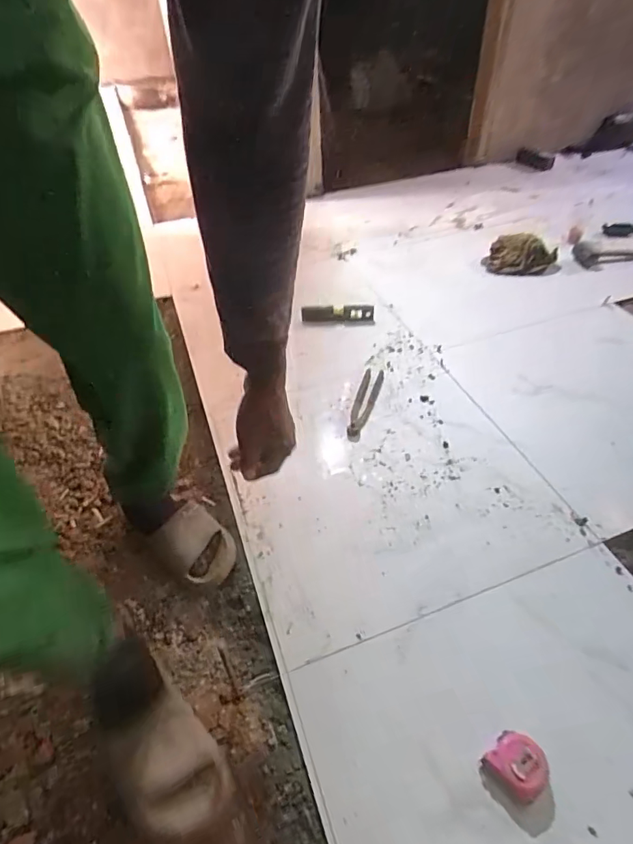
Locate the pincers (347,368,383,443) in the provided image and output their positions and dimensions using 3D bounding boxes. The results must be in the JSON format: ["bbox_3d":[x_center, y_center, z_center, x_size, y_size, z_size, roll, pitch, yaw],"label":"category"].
[{"bbox_3d":[0.116,-0.048,1.093,0.049,0.015,0.235,10,49,13],"label":"pincers"}]

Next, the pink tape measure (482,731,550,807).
[{"bbox_3d":[0.262,0.446,0.603,0.066,0.024,0.065,-35,55,-25],"label":"pink tape measure"}]

